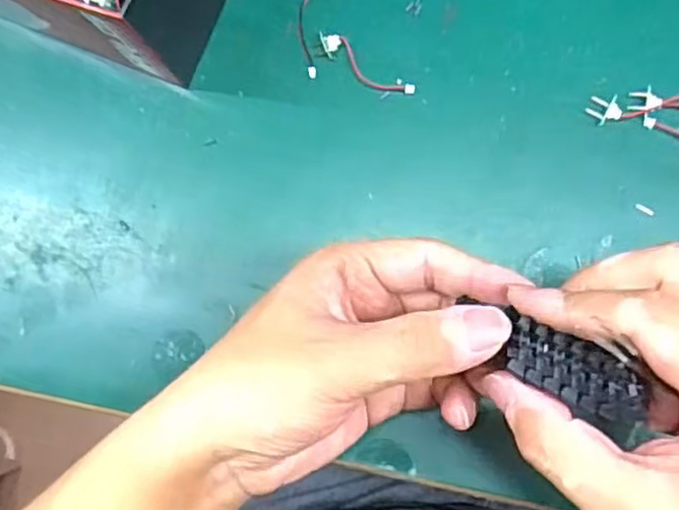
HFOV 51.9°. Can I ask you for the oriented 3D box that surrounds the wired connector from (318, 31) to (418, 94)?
[{"bbox_3d":[0.013,-0.098,0.362,0.056,0.004,0.014,36,88,8],"label":"wired connector"}]

